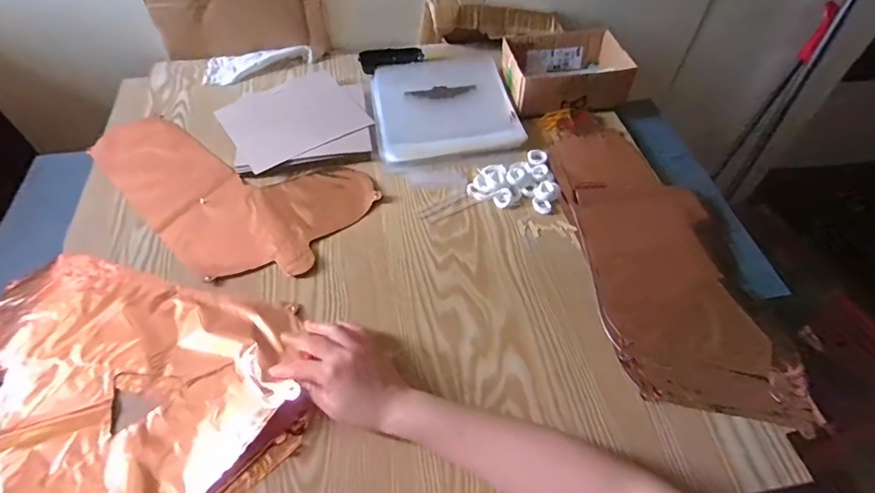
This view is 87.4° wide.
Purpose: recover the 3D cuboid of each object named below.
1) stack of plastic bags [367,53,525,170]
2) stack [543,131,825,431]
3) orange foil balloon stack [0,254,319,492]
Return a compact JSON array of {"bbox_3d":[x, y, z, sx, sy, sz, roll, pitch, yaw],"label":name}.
[{"bbox_3d":[0.007,-0.233,0.737,0.215,0.023,0.231,-9,54,-7],"label":"stack of plastic bags"},{"bbox_3d":[0.273,0.010,0.577,0.189,0.028,0.427,-8,54,-6],"label":"stack"},{"bbox_3d":[-0.328,0.120,0.490,0.287,0.035,0.389,-38,64,-24],"label":"orange foil balloon stack"}]

